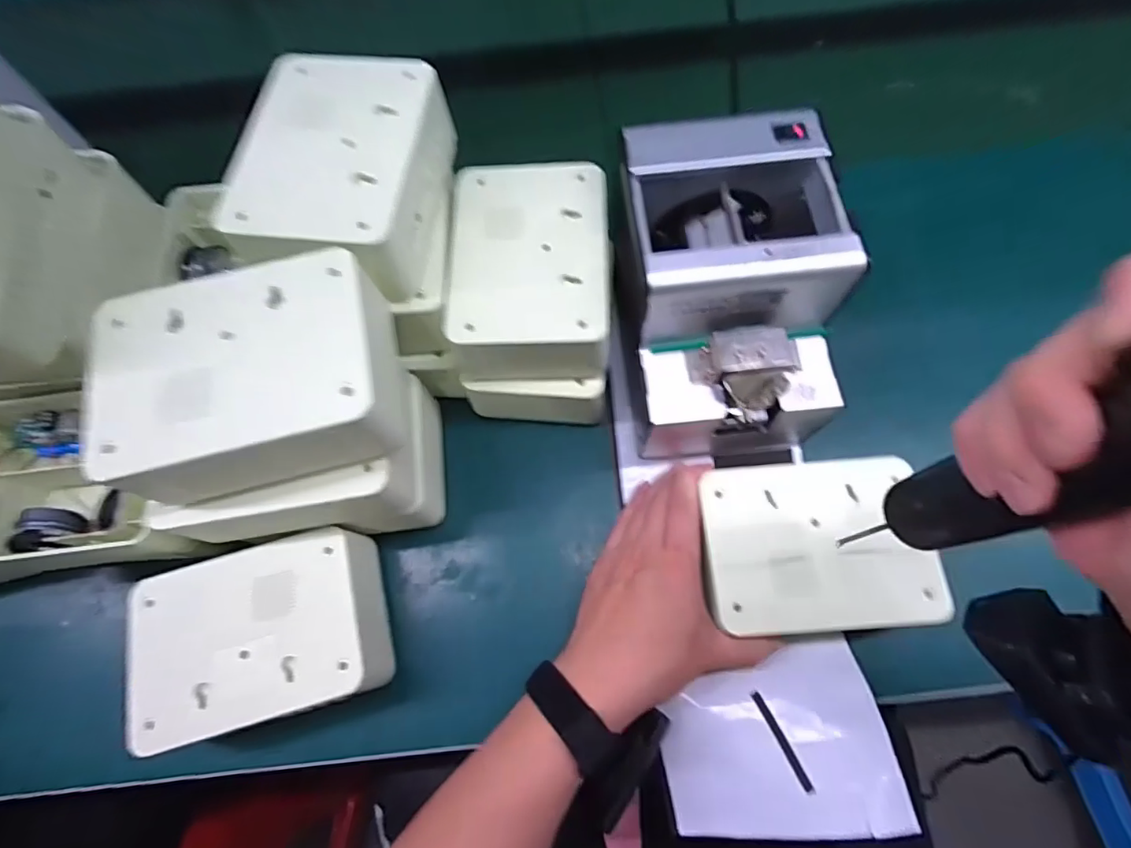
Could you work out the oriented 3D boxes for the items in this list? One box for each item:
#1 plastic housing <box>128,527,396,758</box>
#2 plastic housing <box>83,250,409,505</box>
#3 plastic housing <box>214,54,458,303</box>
[{"bbox_3d":[-0.198,0.137,0.351,0.144,0.048,0.104,-15,69,-3],"label":"plastic housing"},{"bbox_3d":[-0.163,-0.021,0.287,0.138,0.061,0.099,-19,69,-4],"label":"plastic housing"},{"bbox_3d":[-0.139,-0.146,0.332,0.102,0.062,0.150,7,69,6],"label":"plastic housing"}]

